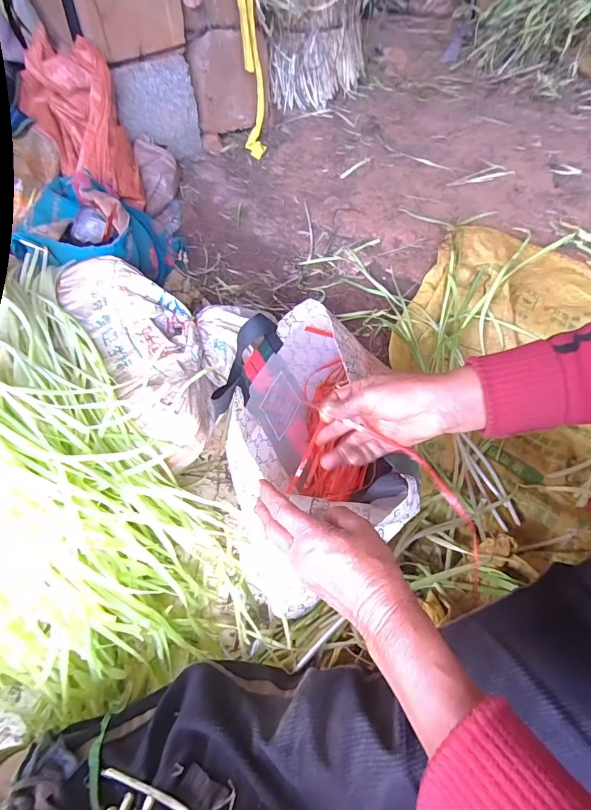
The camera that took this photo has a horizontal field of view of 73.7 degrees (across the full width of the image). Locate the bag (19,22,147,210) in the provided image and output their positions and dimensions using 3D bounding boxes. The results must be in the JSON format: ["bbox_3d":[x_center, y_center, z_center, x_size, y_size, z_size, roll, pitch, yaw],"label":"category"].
[{"bbox_3d":[-0.386,-0.512,0.738,0.155,0.194,0.217,-26,63,-15],"label":"bag"}]

